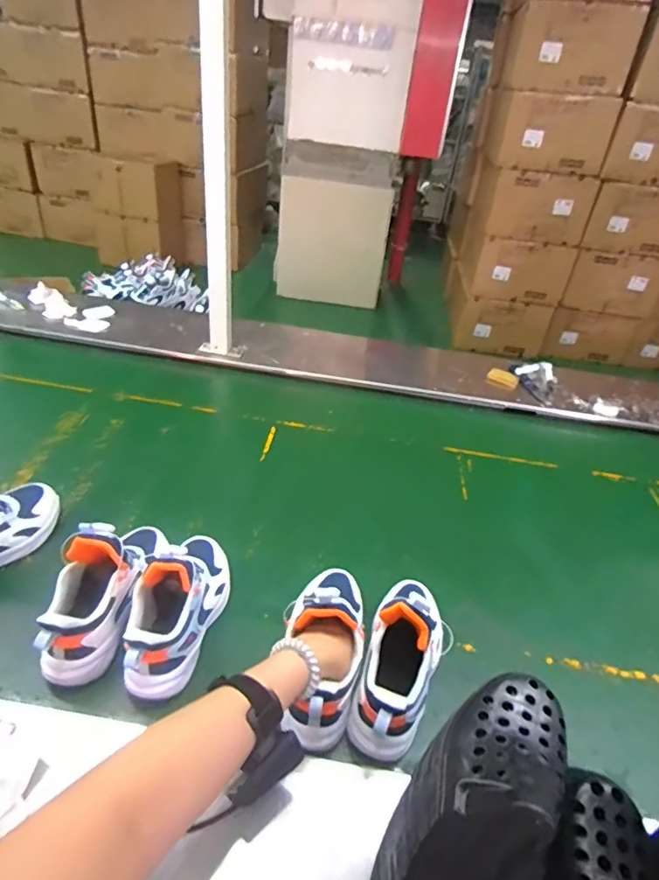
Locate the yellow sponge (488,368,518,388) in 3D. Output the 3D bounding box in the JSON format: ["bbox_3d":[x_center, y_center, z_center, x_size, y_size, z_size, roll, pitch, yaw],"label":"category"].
[{"bbox_3d":[0.426,-0.152,1.246,0.073,0.017,0.043,30,47,24],"label":"yellow sponge"}]

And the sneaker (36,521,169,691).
[{"bbox_3d":[-0.278,0.173,0.623,0.076,0.142,0.214,7,35,0],"label":"sneaker"}]

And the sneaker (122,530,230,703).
[{"bbox_3d":[-0.181,0.196,0.626,0.079,0.136,0.218,12,36,6],"label":"sneaker"}]

